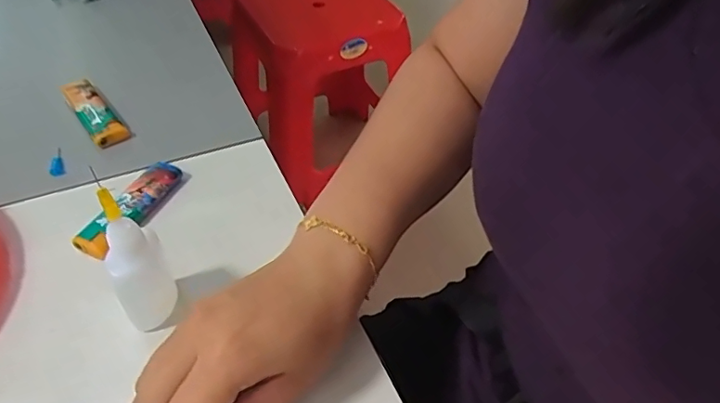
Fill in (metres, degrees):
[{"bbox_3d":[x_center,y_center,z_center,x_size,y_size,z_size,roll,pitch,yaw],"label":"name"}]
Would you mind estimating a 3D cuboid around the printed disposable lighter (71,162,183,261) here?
[{"bbox_3d":[-0.144,0.002,0.343,0.022,0.011,0.079,21,49,17],"label":"printed disposable lighter"}]

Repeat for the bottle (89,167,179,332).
[{"bbox_3d":[-0.108,0.028,0.263,0.026,0.087,0.021,-22,51,-21],"label":"bottle"}]

